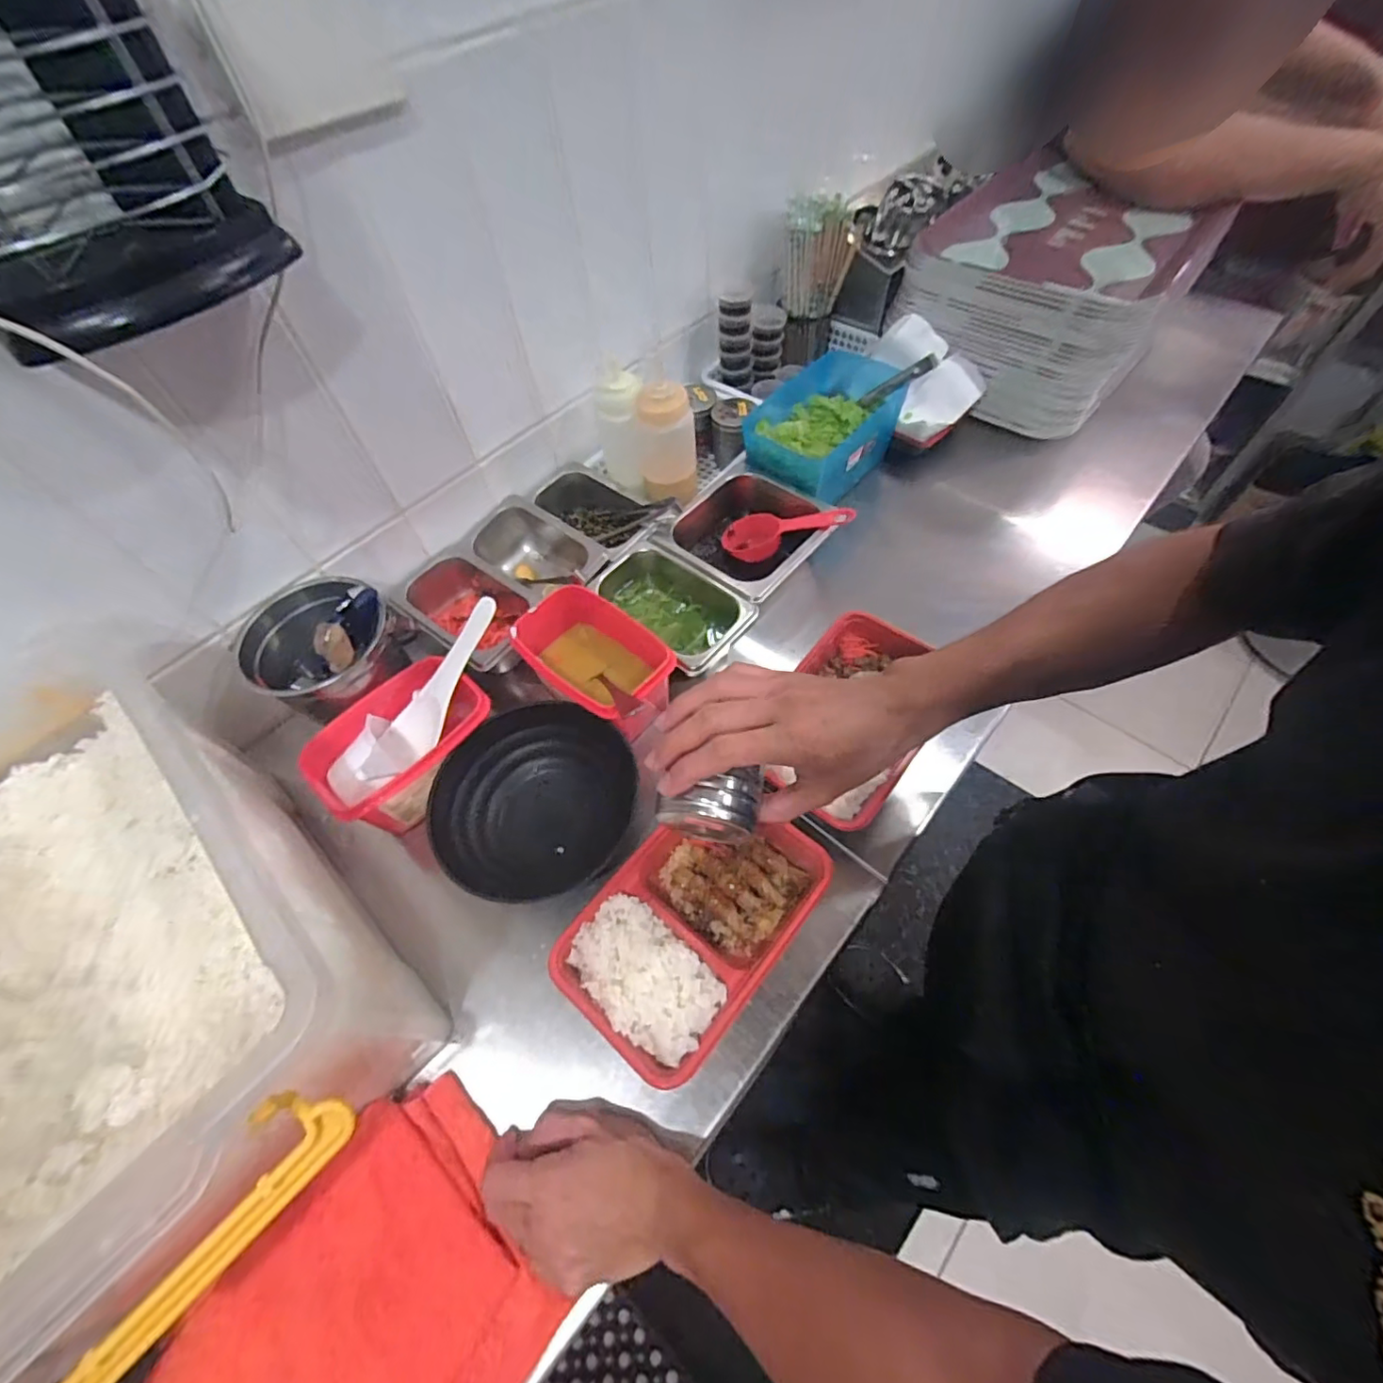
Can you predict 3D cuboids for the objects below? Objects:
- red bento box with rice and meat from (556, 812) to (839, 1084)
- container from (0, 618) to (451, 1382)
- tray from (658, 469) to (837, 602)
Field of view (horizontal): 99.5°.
[{"bbox_3d":[0.003,0.189,0.493,0.144,0.044,0.218,36,66,23],"label":"red bento box with rice and meat"},{"bbox_3d":[-0.412,0.195,0.400,0.426,0.202,0.295,37,67,23],"label":"container"},{"bbox_3d":[0.064,-0.177,0.713,0.169,0.083,0.171,36,66,23],"label":"tray"}]

